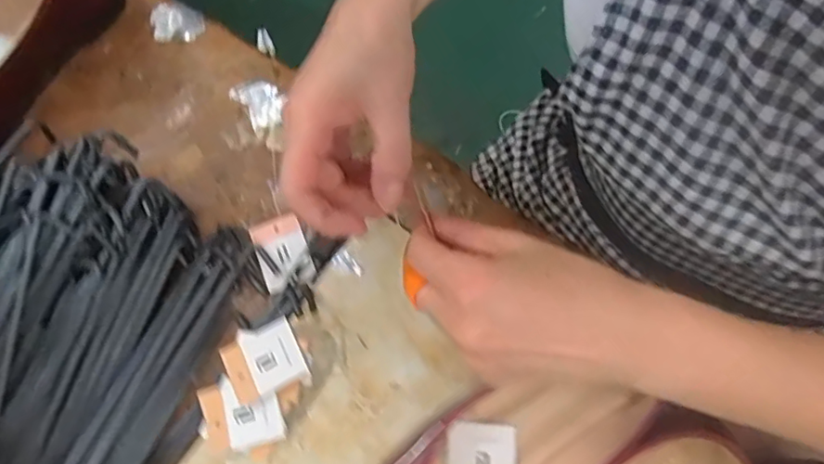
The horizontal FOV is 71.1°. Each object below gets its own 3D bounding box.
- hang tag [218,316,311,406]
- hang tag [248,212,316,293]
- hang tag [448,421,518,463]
[{"bbox_3d":[-0.104,0.090,0.404,0.051,0.005,0.046,-28,75,-6],"label":"hang tag"},{"bbox_3d":[-0.098,0.014,0.435,0.037,0.004,0.052,-22,80,-4],"label":"hang tag"},{"bbox_3d":[0.046,0.150,0.373,0.043,0.004,0.050,1,72,7],"label":"hang tag"}]

